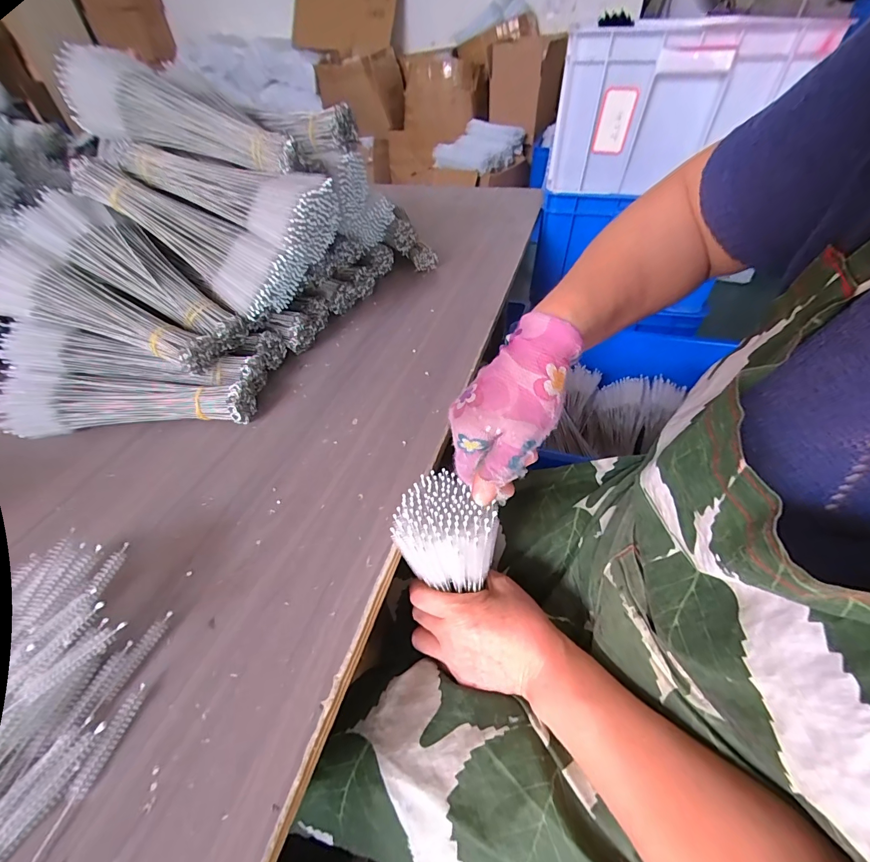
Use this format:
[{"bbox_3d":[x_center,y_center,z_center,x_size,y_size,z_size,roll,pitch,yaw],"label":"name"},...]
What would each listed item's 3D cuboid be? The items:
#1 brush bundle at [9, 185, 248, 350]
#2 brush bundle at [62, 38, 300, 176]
[{"bbox_3d":[-0.332,-0.178,0.439,0.249,0.039,0.082,34,52,-2],"label":"brush bundle"},{"bbox_3d":[-0.289,-0.370,0.470,0.261,0.082,0.080,18,47,-4],"label":"brush bundle"}]

